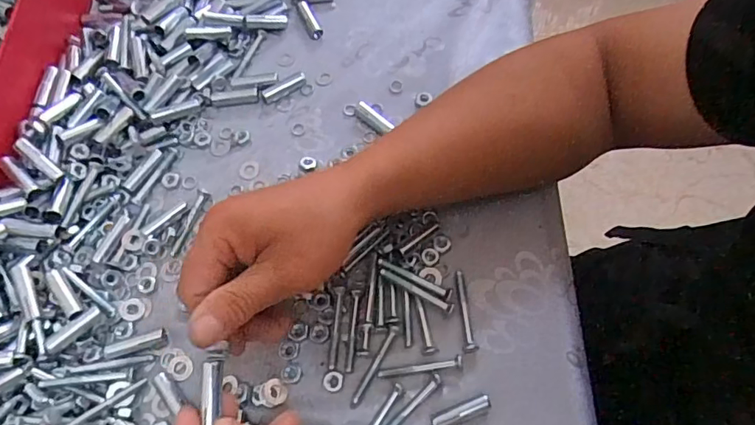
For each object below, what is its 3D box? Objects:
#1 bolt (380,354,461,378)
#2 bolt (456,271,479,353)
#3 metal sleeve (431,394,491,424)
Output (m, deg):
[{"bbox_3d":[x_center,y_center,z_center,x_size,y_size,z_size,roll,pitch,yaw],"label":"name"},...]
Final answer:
[{"bbox_3d":[0.028,0.104,0.345,0.056,0.006,0.008,-11,66,-2],"label":"bolt"},{"bbox_3d":[0.060,0.067,0.360,0.010,0.006,0.057,-5,65,1],"label":"bolt"},{"bbox_3d":[0.053,0.127,0.332,0.039,0.010,0.009,-20,66,-6],"label":"metal sleeve"}]

